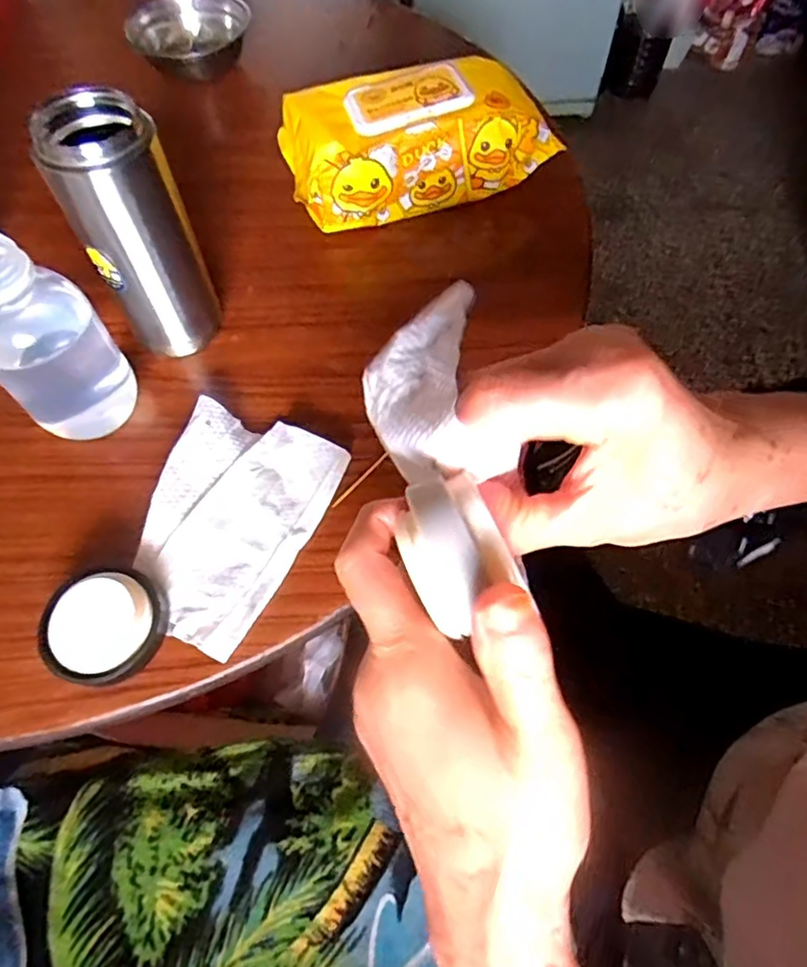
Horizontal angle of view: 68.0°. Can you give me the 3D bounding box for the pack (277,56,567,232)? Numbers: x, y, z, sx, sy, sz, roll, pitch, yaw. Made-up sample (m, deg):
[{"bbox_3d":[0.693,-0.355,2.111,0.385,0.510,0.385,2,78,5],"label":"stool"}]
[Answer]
[{"bbox_3d":[0.009,-0.289,0.503,0.206,0.077,0.103,-15,62,-8],"label":"pack"}]

